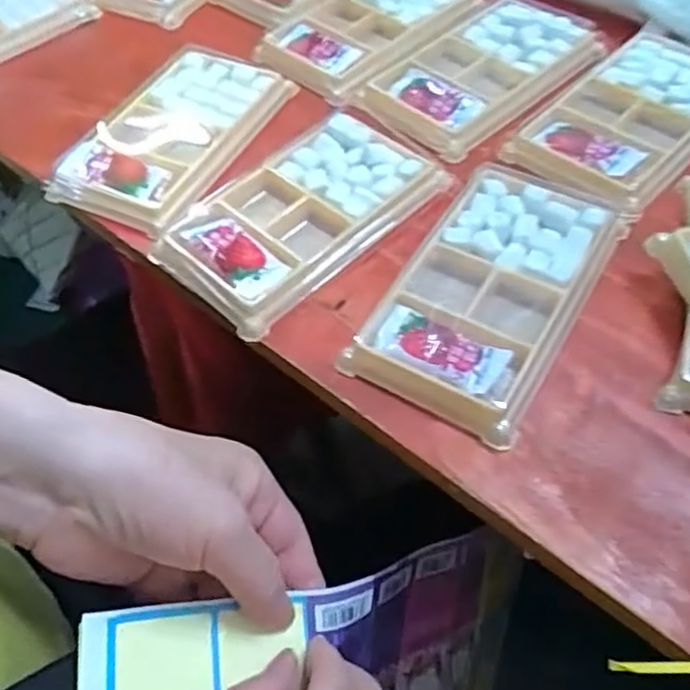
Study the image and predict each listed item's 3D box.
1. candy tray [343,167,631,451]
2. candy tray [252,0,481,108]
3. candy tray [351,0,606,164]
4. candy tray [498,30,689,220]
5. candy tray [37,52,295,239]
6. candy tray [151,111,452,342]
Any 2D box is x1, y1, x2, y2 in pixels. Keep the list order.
[{"bbox_3d":[0.066,-0.027,0.312,0.077,0.012,0.136,26,62,20],"label":"candy tray"},{"bbox_3d":[0.017,-0.205,0.444,0.136,0.014,0.084,-40,62,-20],"label":"candy tray"},{"bbox_3d":[0.080,-0.162,0.405,0.137,0.011,0.086,-39,62,-19],"label":"candy tray"},{"bbox_3d":[0.155,-0.122,0.372,0.141,0.013,0.075,-41,62,-20],"label":"candy tray"},{"bbox_3d":[-0.096,-0.122,0.389,0.091,0.013,0.135,23,61,19],"label":"candy tray"},{"bbox_3d":[-0.022,-0.068,0.346,0.081,0.010,0.132,36,66,25],"label":"candy tray"}]

